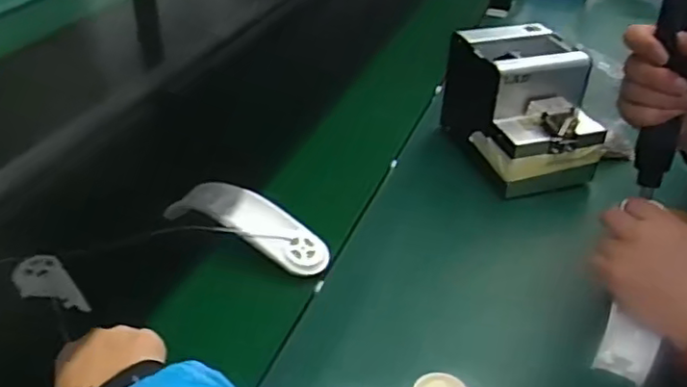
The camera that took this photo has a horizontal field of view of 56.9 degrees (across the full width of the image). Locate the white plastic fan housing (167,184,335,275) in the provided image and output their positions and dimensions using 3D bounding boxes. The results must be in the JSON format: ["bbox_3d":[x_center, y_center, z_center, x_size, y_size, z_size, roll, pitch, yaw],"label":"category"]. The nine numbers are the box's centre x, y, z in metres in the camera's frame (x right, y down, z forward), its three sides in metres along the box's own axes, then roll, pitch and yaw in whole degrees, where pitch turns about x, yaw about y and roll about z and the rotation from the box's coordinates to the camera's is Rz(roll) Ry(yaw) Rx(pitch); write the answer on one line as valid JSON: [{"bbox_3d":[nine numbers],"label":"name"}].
[{"bbox_3d":[-0.103,0.032,0.689,0.195,0.033,0.055,23,41,25],"label":"white plastic fan housing"}]

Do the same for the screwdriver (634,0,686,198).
[{"bbox_3d":[0.279,-0.086,0.541,0.035,0.181,0.029,6,15,4],"label":"screwdriver"}]

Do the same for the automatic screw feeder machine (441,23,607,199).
[{"bbox_3d":[0.228,-0.102,0.794,0.128,0.144,0.183,-10,38,-17],"label":"automatic screw feeder machine"}]

